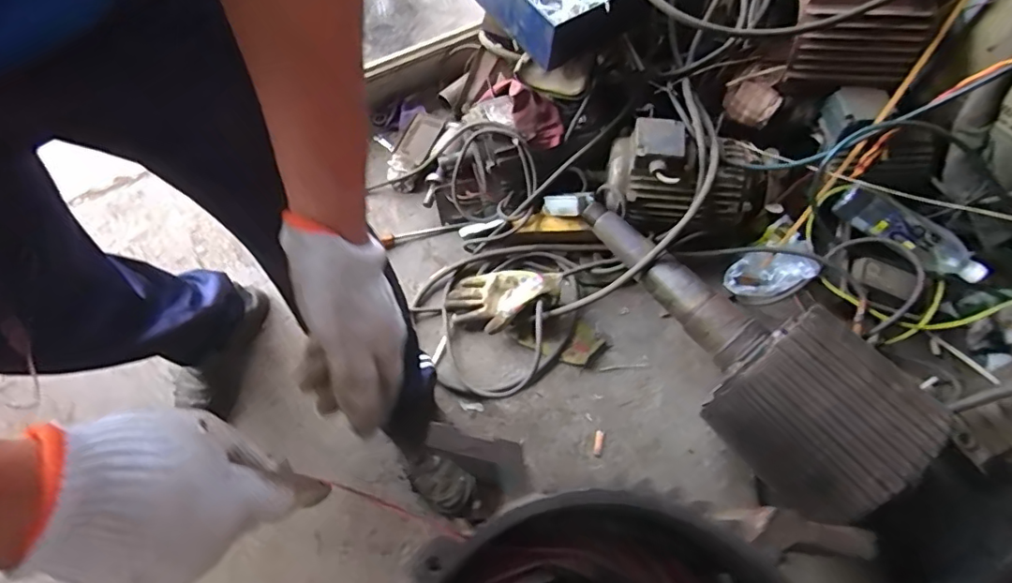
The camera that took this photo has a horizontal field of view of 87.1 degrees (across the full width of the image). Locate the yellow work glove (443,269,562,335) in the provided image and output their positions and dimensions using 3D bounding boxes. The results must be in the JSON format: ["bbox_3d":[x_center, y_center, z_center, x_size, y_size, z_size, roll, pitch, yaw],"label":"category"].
[{"bbox_3d":[-0.006,0.017,0.965,0.218,0.035,0.111,-12,61,16],"label":"yellow work glove"}]

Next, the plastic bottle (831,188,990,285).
[{"bbox_3d":[0.679,-0.095,0.894,0.059,0.056,0.243,-42,68,-17],"label":"plastic bottle"}]

